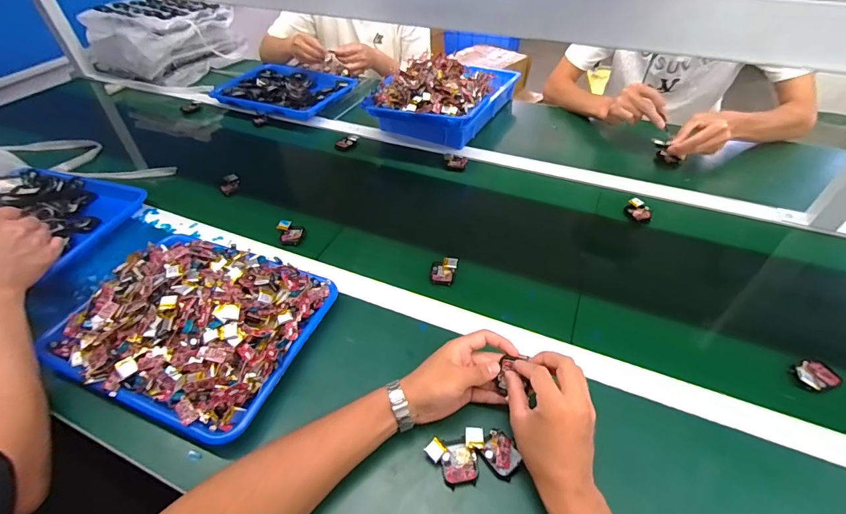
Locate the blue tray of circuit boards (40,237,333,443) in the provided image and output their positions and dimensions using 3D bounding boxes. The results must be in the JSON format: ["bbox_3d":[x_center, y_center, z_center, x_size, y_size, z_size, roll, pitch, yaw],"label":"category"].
[{"bbox_3d":[-0.312,0.077,0.542,0.318,0.072,0.248,15,47,16],"label":"blue tray of circuit boards"}]

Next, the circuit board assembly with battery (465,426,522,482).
[{"bbox_3d":[0.077,0.207,0.440,0.062,0.009,0.038,31,53,28],"label":"circuit board assembly with battery"}]

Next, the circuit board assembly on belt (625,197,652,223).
[{"bbox_3d":[0.396,-0.084,0.738,0.044,0.020,0.055,21,49,21],"label":"circuit board assembly on belt"}]

